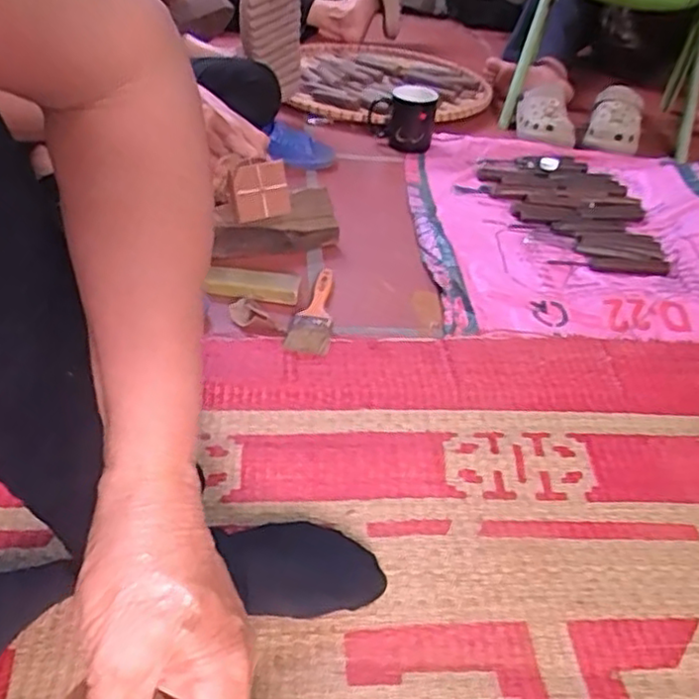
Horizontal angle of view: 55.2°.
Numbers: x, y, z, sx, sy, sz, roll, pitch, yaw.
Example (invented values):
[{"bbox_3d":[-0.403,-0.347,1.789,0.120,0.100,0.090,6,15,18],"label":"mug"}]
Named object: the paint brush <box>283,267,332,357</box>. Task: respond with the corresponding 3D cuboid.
[{"bbox_3d":[-0.037,-0.047,0.801,0.050,0.008,0.163,10,39,5],"label":"paint brush"}]

